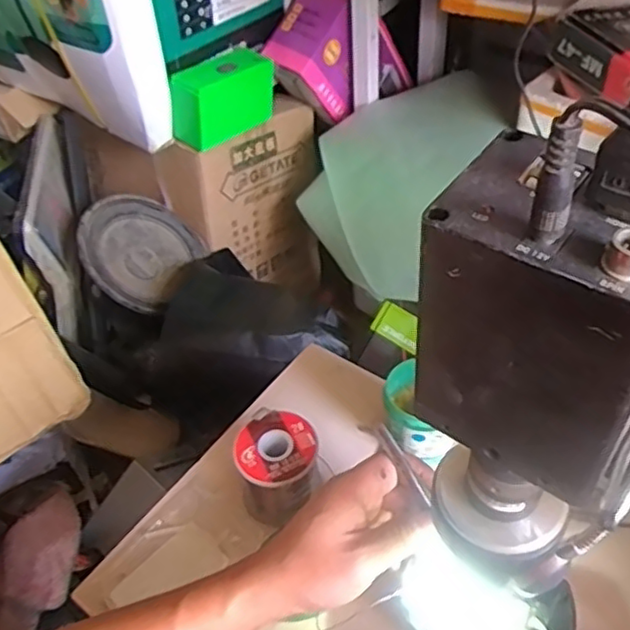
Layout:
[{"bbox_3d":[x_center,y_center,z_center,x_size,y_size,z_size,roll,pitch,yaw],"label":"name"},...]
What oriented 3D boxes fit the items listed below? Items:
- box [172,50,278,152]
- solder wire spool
[{"bbox_3d":[-0.136,-0.324,0.980,0.055,0.107,0.165,28,54,28],"label":"box"},{"bbox_3d":[-0.029,0.118,0.505,0.060,0.063,0.061,-8,45,-3],"label":"solder wire spool"}]

